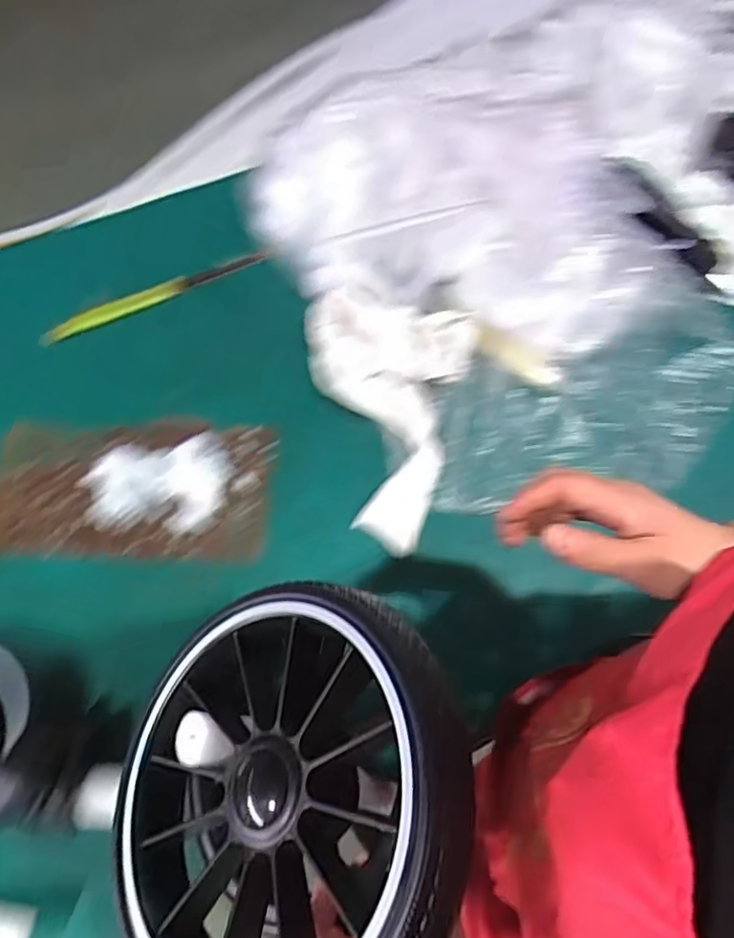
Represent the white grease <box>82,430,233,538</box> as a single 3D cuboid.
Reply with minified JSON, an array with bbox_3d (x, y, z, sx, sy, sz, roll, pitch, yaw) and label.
[{"bbox_3d":[-0.216,0.019,0.654,0.148,0.017,0.105,-13,62,-7],"label":"white grease"}]

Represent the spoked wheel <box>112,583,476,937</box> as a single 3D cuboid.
[{"bbox_3d":[-0.042,0.177,0.345,0.215,0.041,0.215,-18,55,27],"label":"spoked wheel"}]

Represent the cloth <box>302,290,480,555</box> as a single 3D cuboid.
[{"bbox_3d":[0.043,-0.082,0.690,0.176,0.062,0.327,-12,61,-6],"label":"cloth"}]

